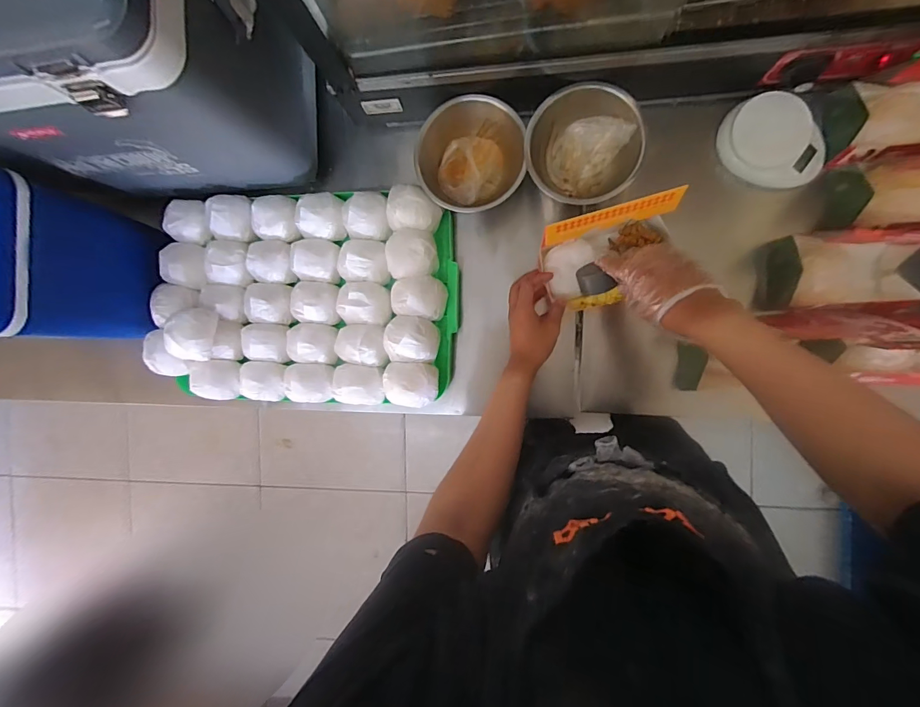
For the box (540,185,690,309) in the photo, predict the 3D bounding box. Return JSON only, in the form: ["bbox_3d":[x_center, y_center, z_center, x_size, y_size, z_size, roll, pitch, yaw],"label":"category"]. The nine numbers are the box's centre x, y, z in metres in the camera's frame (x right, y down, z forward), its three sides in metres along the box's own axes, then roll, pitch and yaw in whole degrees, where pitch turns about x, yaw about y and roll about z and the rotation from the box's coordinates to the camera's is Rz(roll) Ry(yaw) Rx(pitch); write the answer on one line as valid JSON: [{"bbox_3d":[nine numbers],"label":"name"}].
[{"bbox_3d":[0.218,-0.136,0.585,0.185,0.146,0.117,-10,91,8],"label":"box"}]

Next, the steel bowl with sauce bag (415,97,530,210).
[{"bbox_3d":[0.018,-0.310,0.645,0.162,0.099,0.153,0,92,8],"label":"steel bowl with sauce bag"}]

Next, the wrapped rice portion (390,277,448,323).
[{"bbox_3d":[-0.067,-0.093,0.659,0.092,0.045,0.071,9,93,8],"label":"wrapped rice portion"}]

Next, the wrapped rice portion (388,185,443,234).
[{"bbox_3d":[-0.075,-0.232,0.644,0.095,0.047,0.070,6,93,8],"label":"wrapped rice portion"}]

